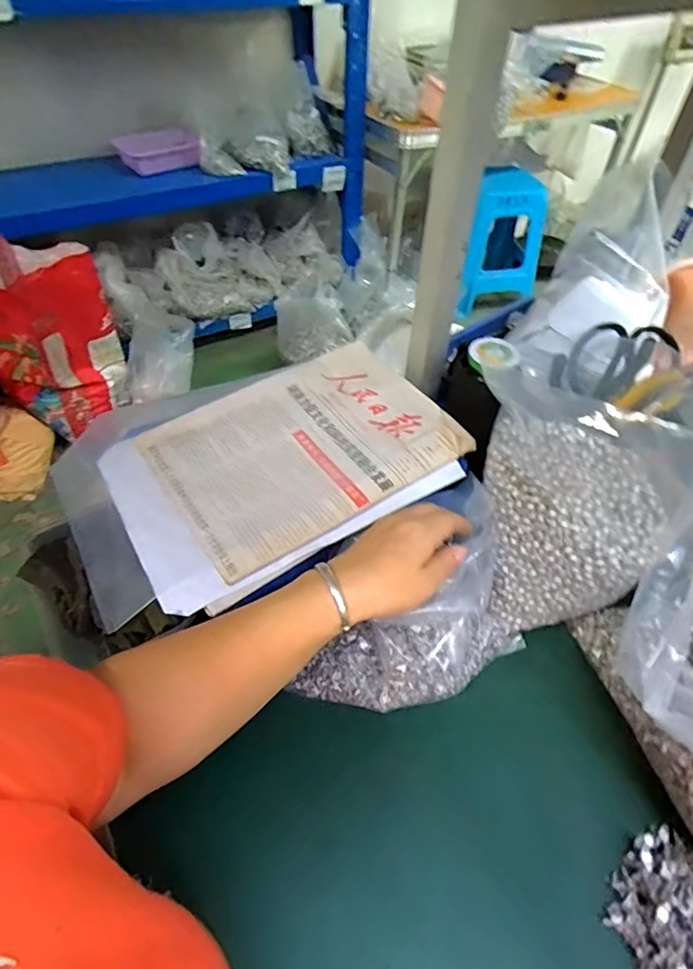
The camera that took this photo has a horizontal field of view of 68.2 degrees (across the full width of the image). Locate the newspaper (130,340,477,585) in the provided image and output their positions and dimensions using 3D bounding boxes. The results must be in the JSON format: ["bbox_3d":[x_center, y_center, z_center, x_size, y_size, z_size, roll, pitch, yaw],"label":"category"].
[{"bbox_3d":[-0.041,-0.041,0.494,0.269,0.010,0.191,-28,57,-22],"label":"newspaper"}]

